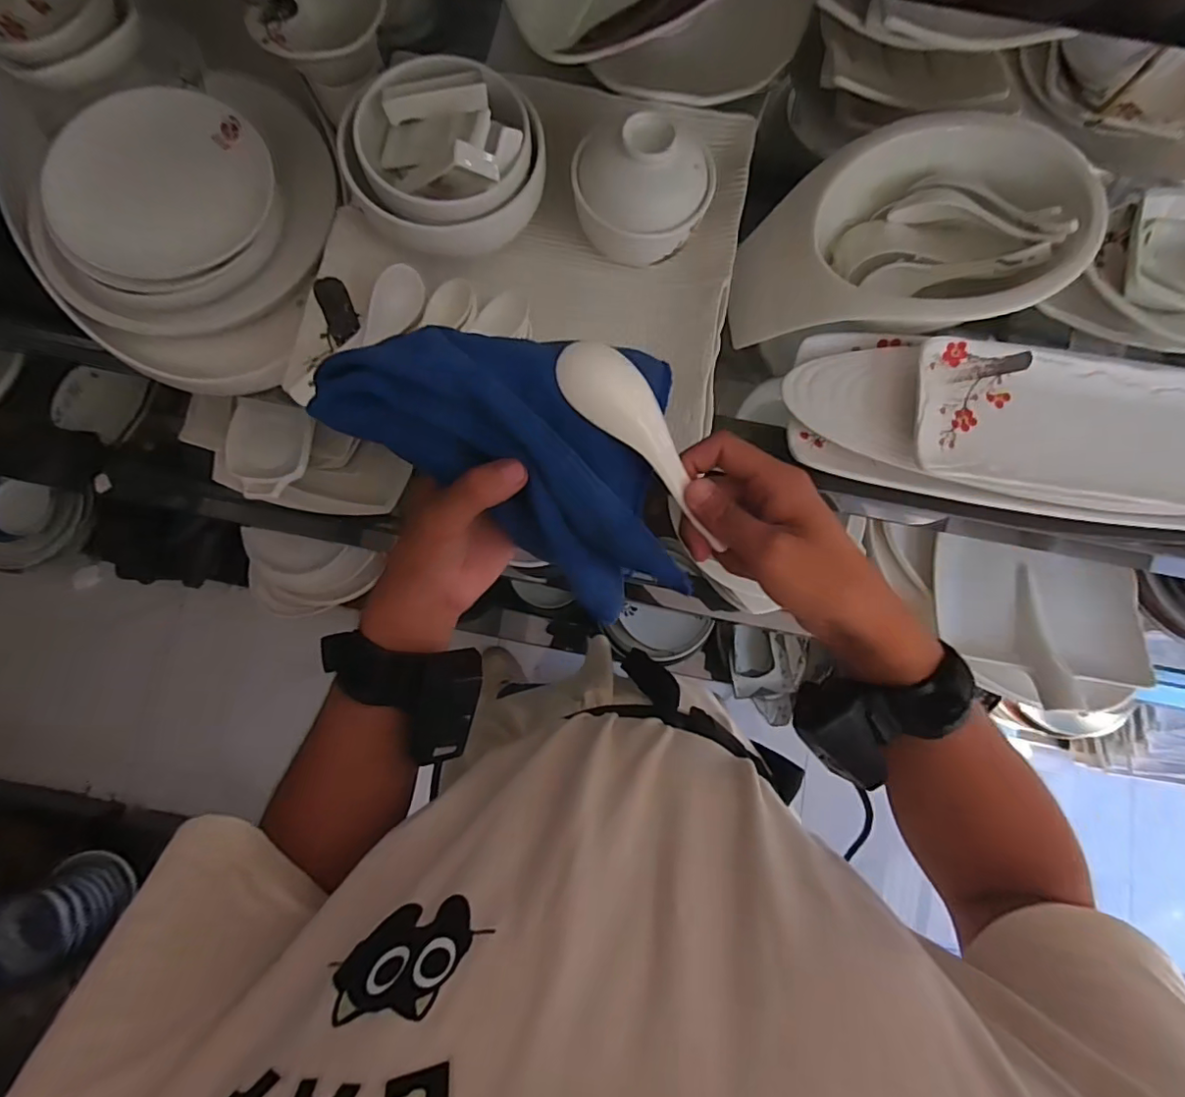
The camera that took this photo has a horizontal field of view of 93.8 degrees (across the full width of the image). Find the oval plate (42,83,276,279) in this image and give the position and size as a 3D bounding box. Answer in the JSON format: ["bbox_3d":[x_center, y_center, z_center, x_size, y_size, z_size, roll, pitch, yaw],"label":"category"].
[{"bbox_3d":[-0.350,-0.299,0.453,0.166,0.019,0.115,-41,124,-16],"label":"oval plate"}]

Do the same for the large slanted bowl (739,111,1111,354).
[{"bbox_3d":[0.257,-0.266,0.469,0.252,0.094,0.147,0,81,-1],"label":"large slanted bowl"}]

